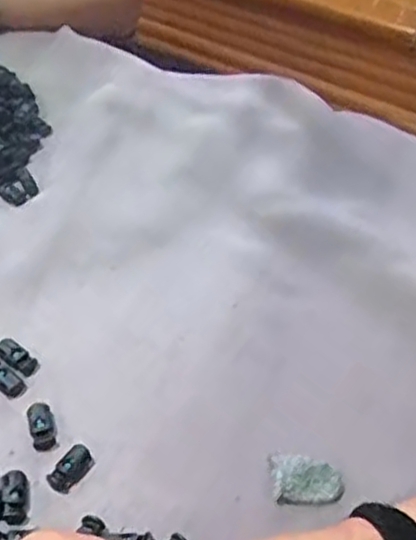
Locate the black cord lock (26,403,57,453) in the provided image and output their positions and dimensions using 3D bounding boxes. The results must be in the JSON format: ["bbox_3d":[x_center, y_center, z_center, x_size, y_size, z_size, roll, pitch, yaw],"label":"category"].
[{"bbox_3d":[-0.100,0.093,0.443,0.015,0.008,0.032,-14,49,-16],"label":"black cord lock"}]

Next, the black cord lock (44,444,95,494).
[{"bbox_3d":[-0.079,0.114,0.424,0.015,0.010,0.028,31,53,24],"label":"black cord lock"}]

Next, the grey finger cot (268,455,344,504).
[{"bbox_3d":[0.057,0.118,0.422,0.040,0.012,0.028,-1,47,-4],"label":"grey finger cot"}]

